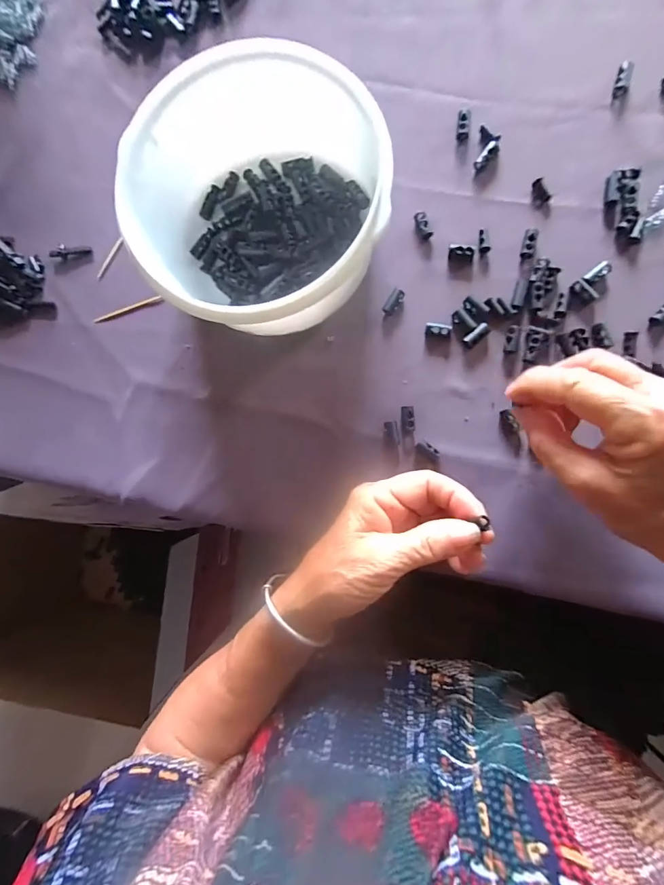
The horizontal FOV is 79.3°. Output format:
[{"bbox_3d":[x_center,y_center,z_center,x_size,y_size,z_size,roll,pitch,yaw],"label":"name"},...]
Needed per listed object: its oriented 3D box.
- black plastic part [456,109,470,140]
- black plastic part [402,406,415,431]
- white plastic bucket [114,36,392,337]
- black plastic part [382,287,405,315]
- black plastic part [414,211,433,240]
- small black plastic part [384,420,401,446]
[{"bbox_3d":[0.094,-0.228,0.286,0.008,0.004,0.021,5,90,7],"label":"black plastic part"},{"bbox_3d":[0.054,-0.017,0.286,0.009,0.010,0.018,-2,89,7],"label":"black plastic part"},{"bbox_3d":[-0.042,-0.155,0.267,0.159,0.073,0.155,0,89,7],"label":"white plastic bucket"},{"bbox_3d":[0.045,-0.101,0.290,0.010,0.005,0.019,34,93,6],"label":"black plastic part"},{"bbox_3d":[0.065,-0.155,0.288,0.010,0.004,0.020,-21,87,6],"label":"black plastic part"},{"bbox_3d":[0.043,-0.007,0.288,0.010,0.007,0.017,-11,88,6],"label":"small black plastic part"}]

